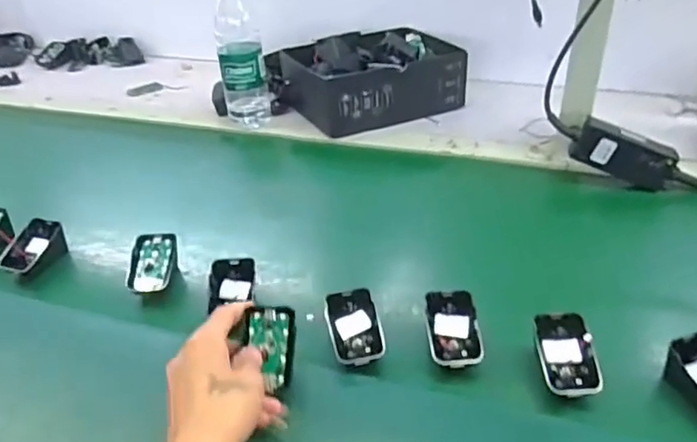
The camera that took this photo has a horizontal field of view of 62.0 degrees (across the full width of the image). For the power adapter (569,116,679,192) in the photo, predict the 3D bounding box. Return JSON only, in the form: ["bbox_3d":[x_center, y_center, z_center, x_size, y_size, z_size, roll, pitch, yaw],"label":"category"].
[{"bbox_3d":[0.330,-0.076,0.695,0.121,0.058,0.030,25,37,-3],"label":"power adapter"}]

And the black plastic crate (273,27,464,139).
[{"bbox_3d":[0.045,-0.234,0.921,0.259,0.088,0.193,-19,38,-20],"label":"black plastic crate"}]

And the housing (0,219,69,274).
[{"bbox_3d":[-0.346,0.034,0.641,0.046,0.043,0.068,17,40,27],"label":"housing"}]

